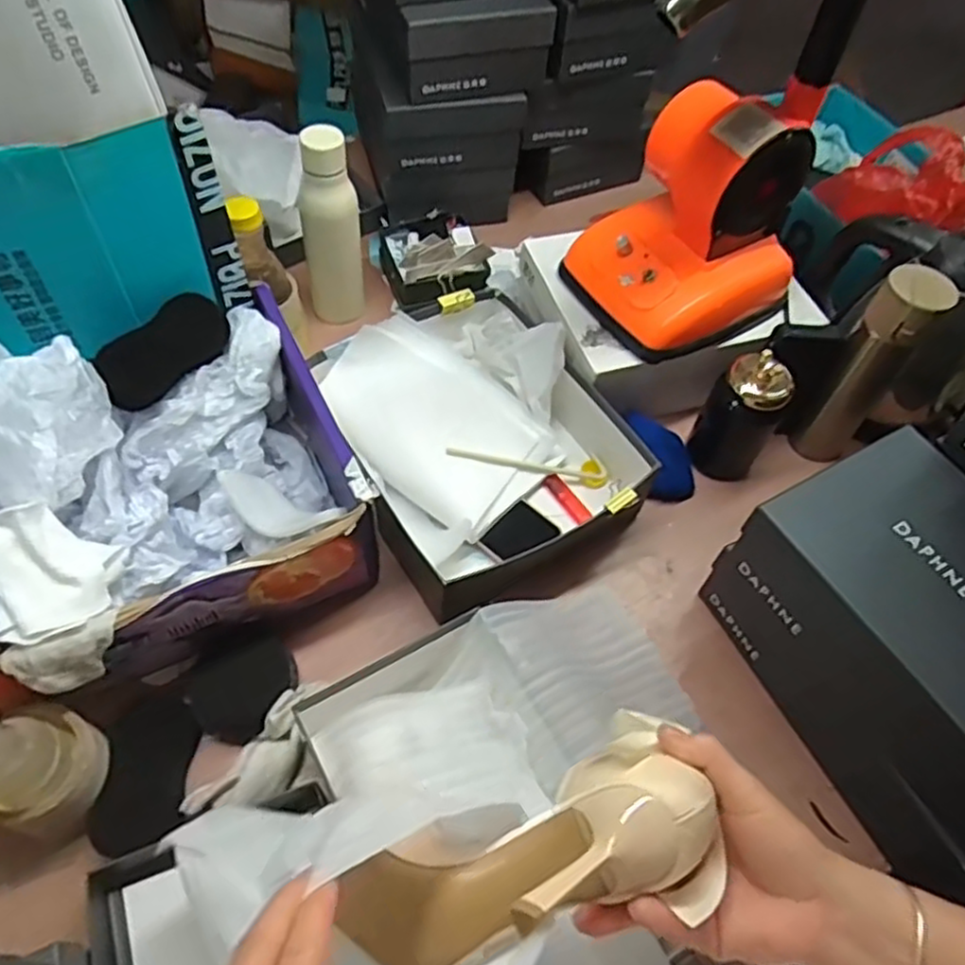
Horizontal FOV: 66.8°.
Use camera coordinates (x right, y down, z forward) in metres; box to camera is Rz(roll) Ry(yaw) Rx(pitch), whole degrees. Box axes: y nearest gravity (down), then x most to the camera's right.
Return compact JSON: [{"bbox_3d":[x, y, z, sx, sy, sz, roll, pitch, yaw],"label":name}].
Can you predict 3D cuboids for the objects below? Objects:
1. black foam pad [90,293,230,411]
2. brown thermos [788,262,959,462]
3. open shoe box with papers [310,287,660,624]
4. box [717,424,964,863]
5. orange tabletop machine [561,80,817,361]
[{"bbox_3d":[-0.293,-0.123,0.679,0.010,0.063,0.134,2,43,40],"label":"black foam pad"},{"bbox_3d":[0.408,-0.113,0.781,0.072,0.252,0.063,36,61,18],"label":"brown thermos"},{"bbox_3d":[-0.006,-0.050,0.783,0.263,0.100,0.319,-26,62,-19],"label":"open shoe box with papers"},{"bbox_3d":[0.366,0.120,0.584,0.194,0.110,0.292,-24,62,-18],"label":"box"},{"bbox_3d":[0.223,-0.274,0.757,0.209,0.196,0.173,-25,62,-19],"label":"orange tabletop machine"}]

